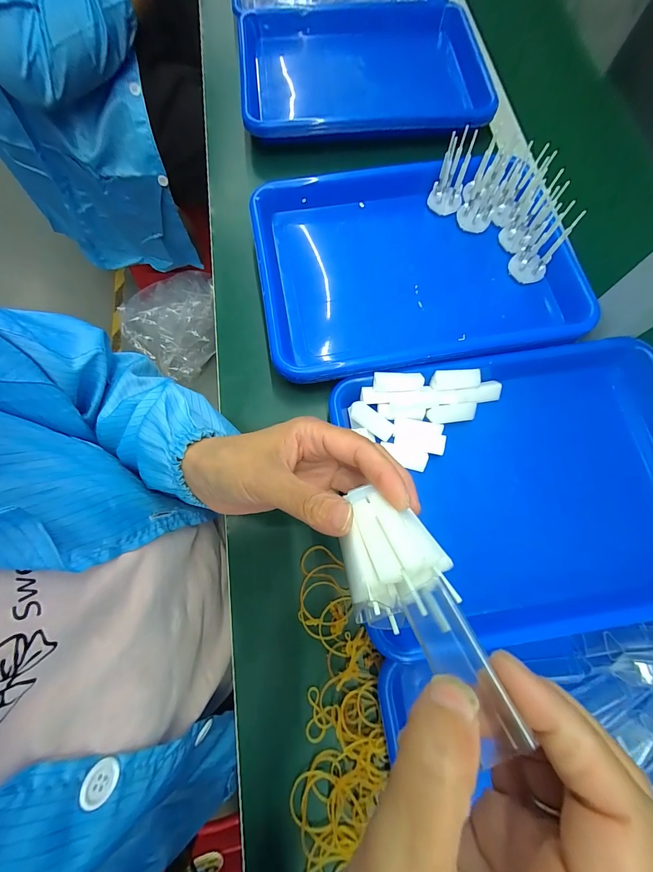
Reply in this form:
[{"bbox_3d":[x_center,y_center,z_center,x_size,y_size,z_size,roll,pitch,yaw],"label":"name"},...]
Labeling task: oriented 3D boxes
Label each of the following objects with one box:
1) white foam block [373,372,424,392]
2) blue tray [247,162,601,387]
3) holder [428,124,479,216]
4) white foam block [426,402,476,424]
[{"bbox_3d":[0.070,-0.052,0.329,0.046,0.006,0.019,4,105,7],"label":"white foam block"},{"bbox_3d":[0.091,-0.185,0.372,0.323,0.042,0.242,-9,73,-4],"label":"blue tray"},{"bbox_3d":[0.142,-0.291,0.377,0.035,0.078,0.030,19,73,5],"label":"holder"},{"bbox_3d":[0.125,-0.022,0.333,0.051,0.011,0.017,-10,73,-4],"label":"white foam block"}]

